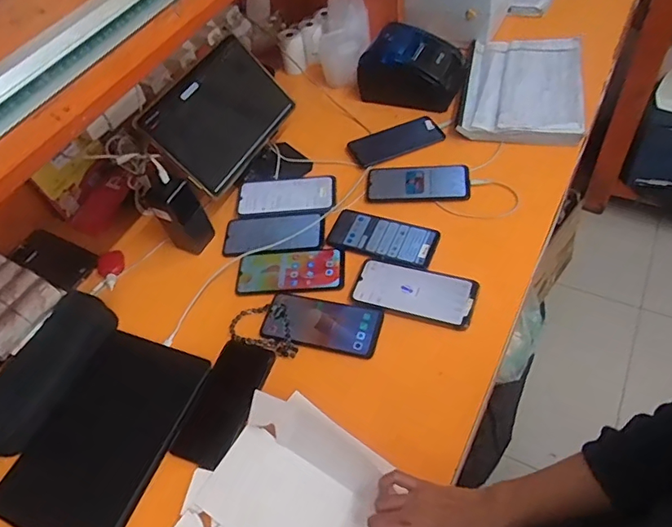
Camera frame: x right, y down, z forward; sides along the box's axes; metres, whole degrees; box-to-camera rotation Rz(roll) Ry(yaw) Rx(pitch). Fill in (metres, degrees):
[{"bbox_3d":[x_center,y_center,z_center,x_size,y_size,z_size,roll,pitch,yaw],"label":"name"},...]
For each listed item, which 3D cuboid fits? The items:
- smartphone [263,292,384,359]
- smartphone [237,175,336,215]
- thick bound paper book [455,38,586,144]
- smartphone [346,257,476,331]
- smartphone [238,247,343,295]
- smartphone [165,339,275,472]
[{"bbox_3d":[-0.020,0.081,0.699,0.160,0.010,0.074,9,56,17],"label":"smartphone"},{"bbox_3d":[-0.083,-0.118,0.848,0.161,0.009,0.079,-4,53,8],"label":"smartphone"},{"bbox_3d":[0.340,-0.327,0.914,0.198,0.044,0.279,8,56,16],"label":"thick bound paper book"},{"bbox_3d":[0.110,0.040,0.708,0.166,0.011,0.078,13,57,20],"label":"smartphone"},{"bbox_3d":[-0.069,0.012,0.761,0.159,0.011,0.077,-4,53,8],"label":"smartphone"},{"bbox_3d":[-0.145,0.180,0.659,0.081,0.015,0.165,11,56,18],"label":"smartphone"}]

